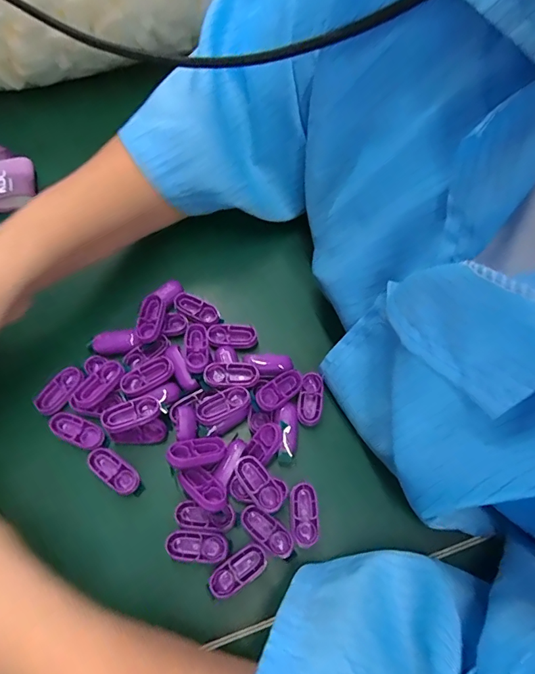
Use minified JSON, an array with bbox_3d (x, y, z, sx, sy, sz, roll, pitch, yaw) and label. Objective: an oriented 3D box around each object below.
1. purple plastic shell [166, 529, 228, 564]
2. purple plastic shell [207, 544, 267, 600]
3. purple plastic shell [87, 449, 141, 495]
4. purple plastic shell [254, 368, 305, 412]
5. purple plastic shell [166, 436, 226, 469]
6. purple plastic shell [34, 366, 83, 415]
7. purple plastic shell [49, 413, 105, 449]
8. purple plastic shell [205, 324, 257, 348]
[{"bbox_3d":[-0.039,0.115,0.242,0.033,0.004,0.015,3,64,2],"label":"purple plastic shell"},{"bbox_3d":[-0.016,0.128,0.239,0.033,0.005,0.016,-32,68,-14],"label":"purple plastic shell"},{"bbox_3d":[-0.092,0.079,0.260,0.034,0.004,0.016,32,69,15],"label":"purple plastic shell"},{"bbox_3d":[0.008,0.033,0.276,0.035,0.007,0.016,-32,67,-29],"label":"purple plastic shell"},{"bbox_3d":[-0.041,0.068,0.255,0.032,0.008,0.018,-5,33,-14],"label":"purple plastic shell"},{"bbox_3d":[-0.134,0.034,0.282,0.015,0.004,0.034,28,68,13],"label":"purple plastic shell"},{"bbox_3d":[-0.119,0.058,0.272,0.034,0.005,0.015,20,66,10],"label":"purple plastic shell"},{"bbox_3d":[-0.025,-0.001,0.301,0.034,0.008,0.015,-2,64,0],"label":"purple plastic shell"}]

